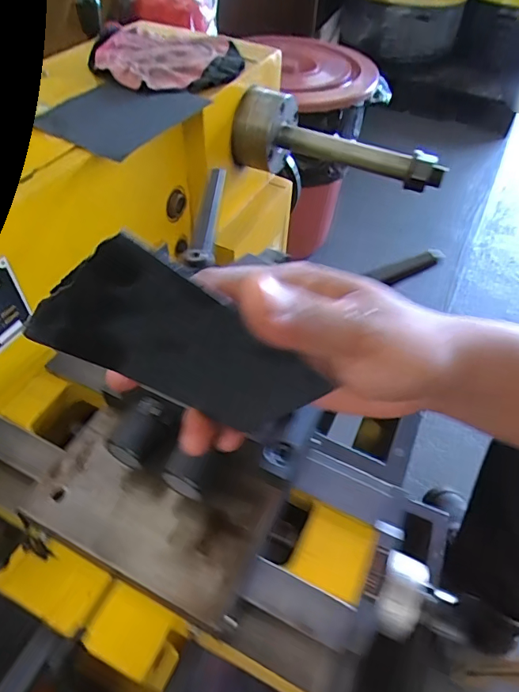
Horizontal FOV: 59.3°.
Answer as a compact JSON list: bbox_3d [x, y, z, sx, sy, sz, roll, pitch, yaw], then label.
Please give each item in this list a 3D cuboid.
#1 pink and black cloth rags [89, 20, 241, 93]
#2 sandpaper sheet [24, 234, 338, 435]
[{"bbox_3d":[-0.107,-0.332,0.527,0.167,0.019,0.162,-1,51,-4],"label":"pink and black cloth rags"},{"bbox_3d":[-0.031,0.004,0.193,0.111,0.068,0.006,32,43,-26],"label":"sandpaper sheet"}]

